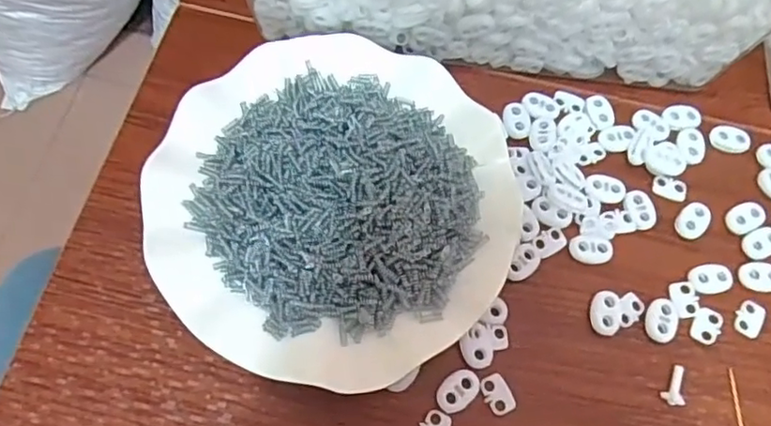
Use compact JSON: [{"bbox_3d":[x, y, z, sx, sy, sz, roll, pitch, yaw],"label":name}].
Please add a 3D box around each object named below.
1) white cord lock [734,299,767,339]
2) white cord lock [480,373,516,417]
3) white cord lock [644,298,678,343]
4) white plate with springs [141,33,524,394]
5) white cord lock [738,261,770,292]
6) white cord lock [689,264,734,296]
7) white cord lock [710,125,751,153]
[{"bbox_3d":[0.190,0.055,0.311,0.014,0.004,0.020,28,69,8],"label":"white cord lock"},{"bbox_3d":[0.055,0.088,0.290,0.014,0.004,0.019,-24,71,-12],"label":"white cord lock"},{"bbox_3d":[0.142,0.055,0.308,0.015,0.004,0.023,19,68,4],"label":"white cord lock"},{"bbox_3d":[-0.025,-0.009,0.312,0.178,0.024,0.179,1,68,-3],"label":"white plate with springs"},{"bbox_3d":[0.201,0.034,0.318,0.023,0.004,0.017,-2,68,-4],"label":"white cord lock"},{"bbox_3d":[0.172,0.035,0.316,0.022,0.004,0.016,-12,69,-8],"label":"white cord lock"},{"bbox_3d":[0.204,-0.044,0.353,0.022,0.004,0.017,17,68,4],"label":"white cord lock"}]

